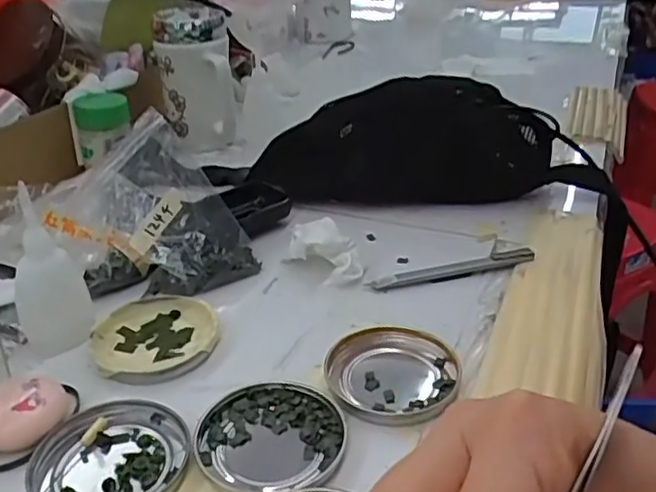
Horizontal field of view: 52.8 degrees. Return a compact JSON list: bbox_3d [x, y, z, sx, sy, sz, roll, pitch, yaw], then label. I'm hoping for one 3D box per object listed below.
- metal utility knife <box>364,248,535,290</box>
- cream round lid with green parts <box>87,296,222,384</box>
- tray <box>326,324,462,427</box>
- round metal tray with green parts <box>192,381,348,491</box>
[{"bbox_3d":[0.093,0.017,0.491,0.130,0.006,0.019,-9,32,-14],"label":"metal utility knife"},{"bbox_3d":[-0.114,0.059,0.430,0.077,0.012,0.080,0,31,0],"label":"cream round lid with green parts"},{"bbox_3d":[0.038,0.076,0.399,0.077,0.009,0.079,7,32,12],"label":"tray"},{"bbox_3d":[-0.031,0.102,0.358,0.079,0.006,0.074,0,31,0],"label":"round metal tray with green parts"}]

